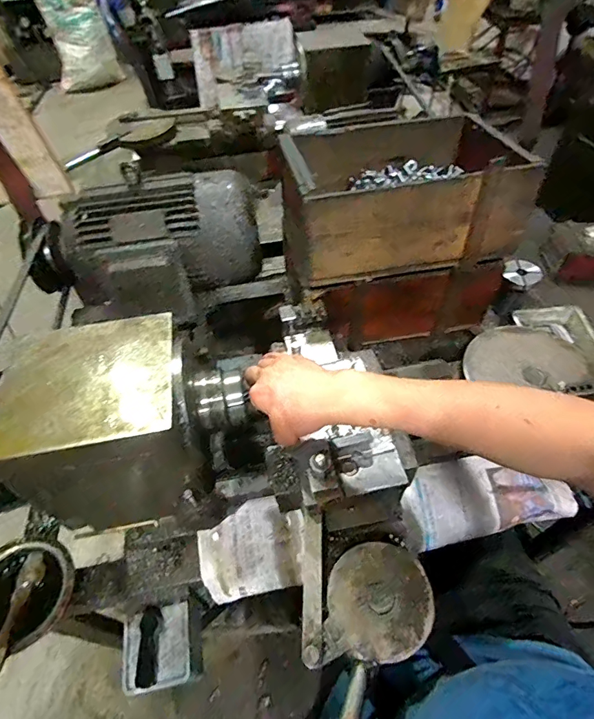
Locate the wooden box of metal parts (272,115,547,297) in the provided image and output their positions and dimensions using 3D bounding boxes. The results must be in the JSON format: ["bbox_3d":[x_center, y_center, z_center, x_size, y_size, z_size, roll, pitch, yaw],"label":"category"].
[{"bbox_3d":[0.159,-0.283,0.698,0.345,0.144,0.257,-11,51,-6],"label":"wooden box of metal parts"}]

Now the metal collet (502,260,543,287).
[{"bbox_3d":[0.432,-0.166,0.805,0.066,0.018,0.052,28,82,23],"label":"metal collet"}]

